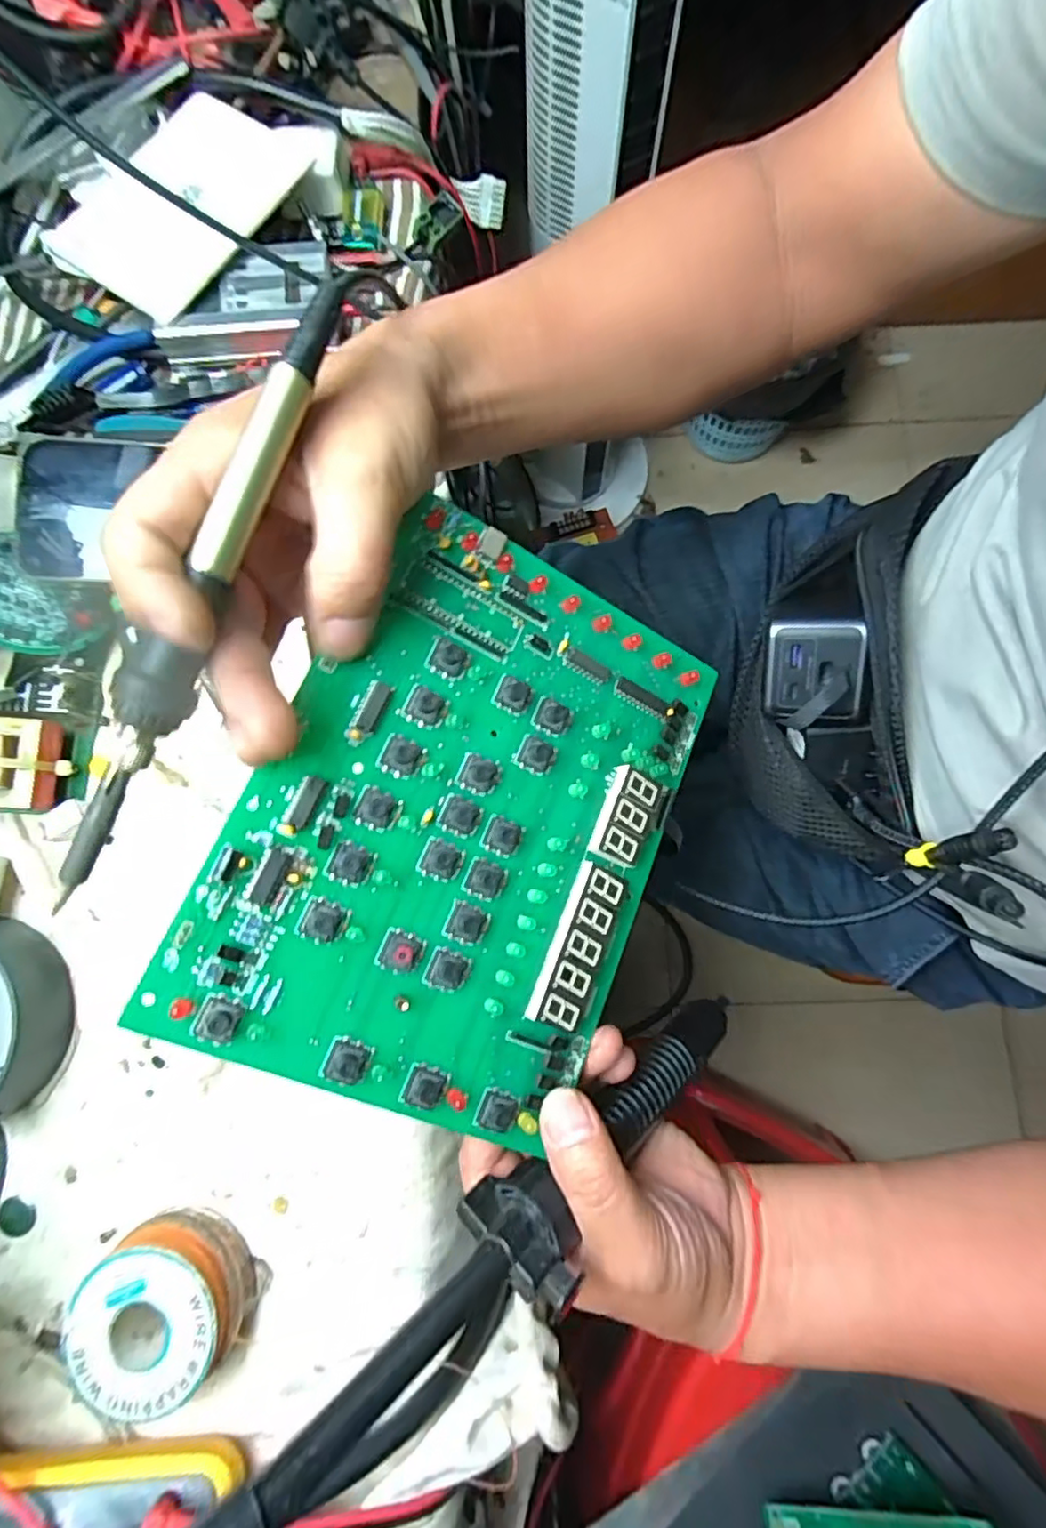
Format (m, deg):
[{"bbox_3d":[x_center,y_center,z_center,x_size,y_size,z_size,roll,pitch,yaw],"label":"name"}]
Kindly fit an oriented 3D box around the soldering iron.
[{"bbox_3d":[-0.096,-0.055,0.185,0.021,0.014,0.212,26,92,6],"label":"soldering iron"}]

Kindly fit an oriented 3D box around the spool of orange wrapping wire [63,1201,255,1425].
[{"bbox_3d":[-0.166,0.250,0.282,0.068,0.028,0.069,0,79,1],"label":"spool of orange wrapping wire"}]

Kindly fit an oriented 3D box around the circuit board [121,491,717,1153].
[{"bbox_3d":[-0.018,0.019,0.238,0.155,0.009,0.213,28,75,-16],"label":"circuit board"}]

